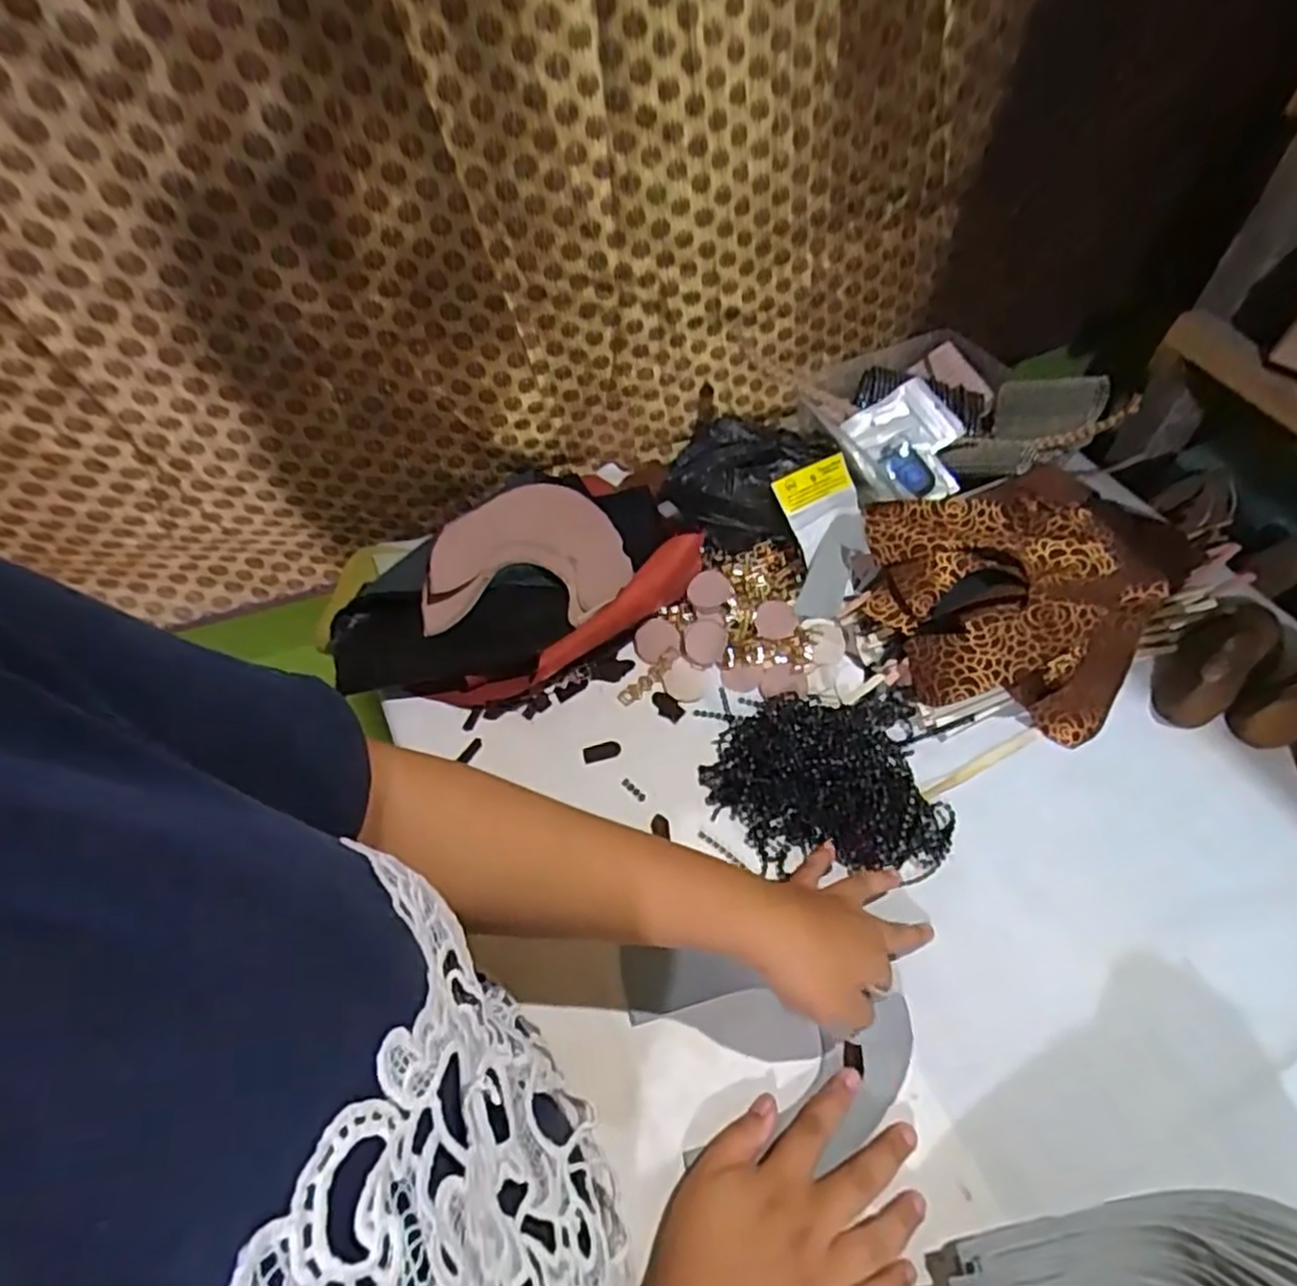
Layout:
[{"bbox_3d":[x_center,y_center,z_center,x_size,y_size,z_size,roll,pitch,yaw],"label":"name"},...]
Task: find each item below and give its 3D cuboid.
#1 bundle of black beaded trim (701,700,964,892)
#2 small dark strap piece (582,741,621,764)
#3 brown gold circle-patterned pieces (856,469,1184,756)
[{"bbox_3d":[0.124,0.090,0.504,0.159,0.035,0.129,2,54,4],"label":"bundle of black beaded trim"},{"bbox_3d":[-0.034,0.081,0.531,0.027,0.004,0.013,-12,55,-6],"label":"small dark strap piece"},{"bbox_3d":[0.267,-0.040,0.552,0.200,0.090,0.193,11,55,10],"label":"brown gold circle-patterned pieces"}]

